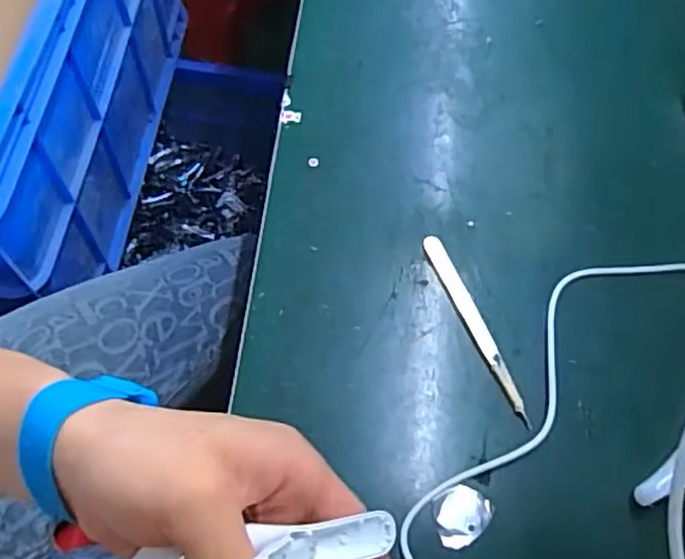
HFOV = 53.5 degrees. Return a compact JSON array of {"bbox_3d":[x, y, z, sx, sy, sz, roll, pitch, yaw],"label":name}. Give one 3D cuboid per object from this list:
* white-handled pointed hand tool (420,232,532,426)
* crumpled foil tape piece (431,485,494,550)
[{"bbox_3d":[0.081,0.027,0.404,0.013,0.006,0.125,-21,68,-14],"label":"white-handled pointed hand tool"},{"bbox_3d":[0.062,0.124,0.356,0.028,0.004,0.032,41,68,15],"label":"crumpled foil tape piece"}]

